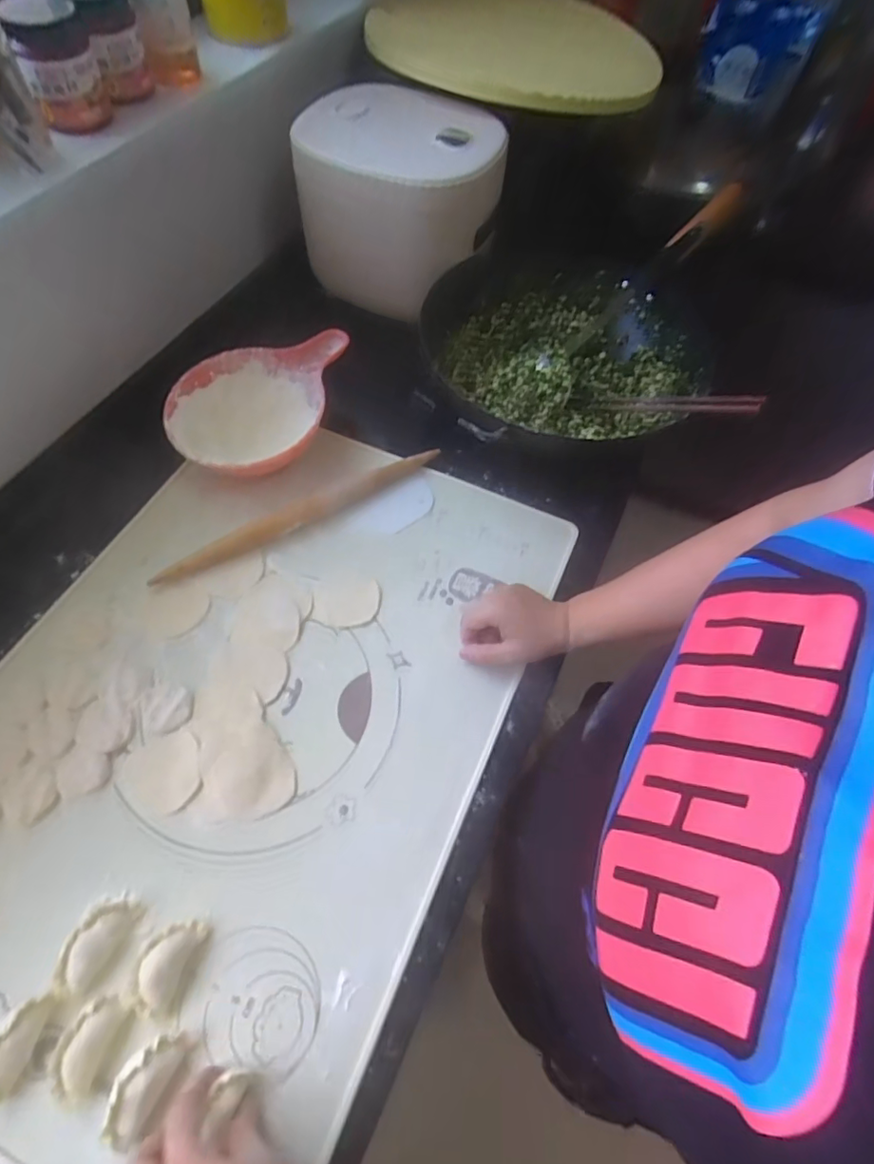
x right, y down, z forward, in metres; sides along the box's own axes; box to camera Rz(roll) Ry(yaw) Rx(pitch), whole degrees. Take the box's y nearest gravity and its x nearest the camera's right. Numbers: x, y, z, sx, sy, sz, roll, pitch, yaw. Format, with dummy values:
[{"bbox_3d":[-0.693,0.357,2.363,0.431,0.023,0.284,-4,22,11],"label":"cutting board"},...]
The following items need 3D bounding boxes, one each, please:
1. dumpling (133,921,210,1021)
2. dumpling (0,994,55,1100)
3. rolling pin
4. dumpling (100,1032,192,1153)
[{"bbox_3d":[-0.195,0.277,0.412,0.033,0.022,0.060,17,61,5],"label":"dumpling"},{"bbox_3d":[-0.285,0.311,0.386,0.027,0.025,0.056,18,61,6],"label":"dumpling"},{"bbox_3d":[-0.138,-0.072,0.608,0.319,0.021,0.030,-29,67,-19],"label":"rolling pin"},{"bbox_3d":[-0.193,0.333,0.377,0.029,0.025,0.060,25,62,9],"label":"dumpling"}]

